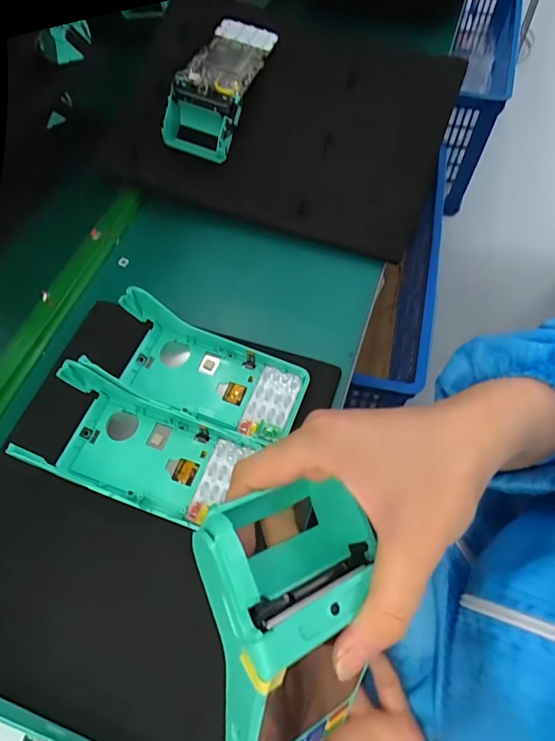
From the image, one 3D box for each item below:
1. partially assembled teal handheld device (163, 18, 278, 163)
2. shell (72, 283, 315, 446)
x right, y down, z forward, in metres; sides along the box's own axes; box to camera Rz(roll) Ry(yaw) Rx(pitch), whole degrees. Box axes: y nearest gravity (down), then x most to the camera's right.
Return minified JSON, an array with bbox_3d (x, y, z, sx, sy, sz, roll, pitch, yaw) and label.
[{"bbox_3d":[-0.055,-0.310,0.453,0.074,0.056,0.169,22,79,15],"label":"partially assembled teal handheld device"},{"bbox_3d":[-0.062,-0.003,0.350,0.167,0.048,0.083,15,63,12],"label":"shell"}]

